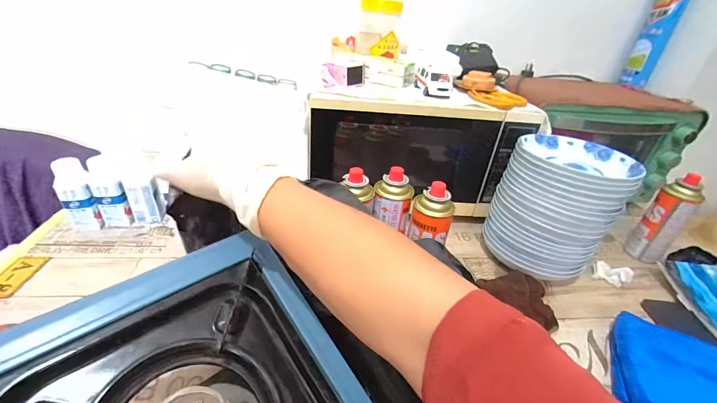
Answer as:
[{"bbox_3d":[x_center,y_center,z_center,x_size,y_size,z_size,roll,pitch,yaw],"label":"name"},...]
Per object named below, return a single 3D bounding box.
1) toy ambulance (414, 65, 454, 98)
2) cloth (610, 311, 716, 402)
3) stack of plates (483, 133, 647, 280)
[{"bbox_3d":[0.150,-0.243,0.659,0.054,0.047,0.100,-3,35,-12],"label":"toy ambulance"},{"bbox_3d":[0.453,0.248,0.458,0.166,0.033,0.172,23,38,24],"label":"cloth"},{"bbox_3d":[0.370,0.009,0.634,0.195,0.211,0.181,25,39,27],"label":"stack of plates"}]

